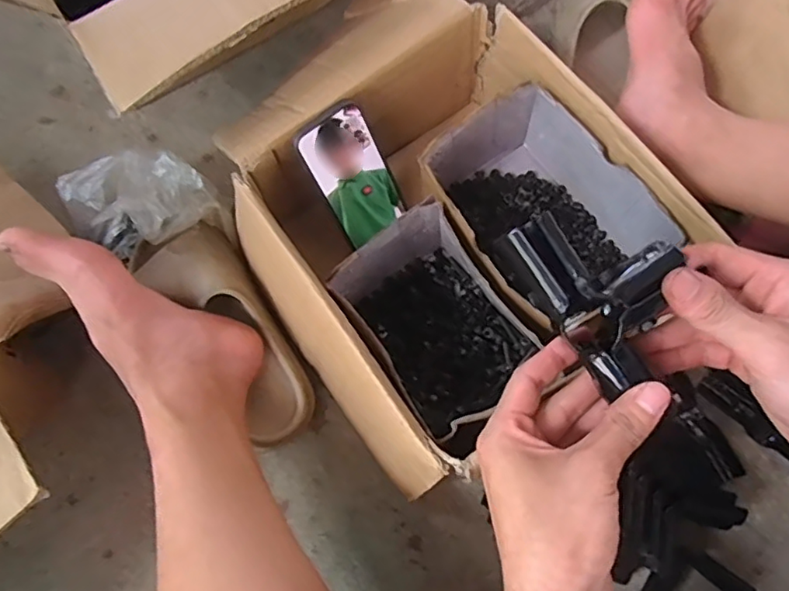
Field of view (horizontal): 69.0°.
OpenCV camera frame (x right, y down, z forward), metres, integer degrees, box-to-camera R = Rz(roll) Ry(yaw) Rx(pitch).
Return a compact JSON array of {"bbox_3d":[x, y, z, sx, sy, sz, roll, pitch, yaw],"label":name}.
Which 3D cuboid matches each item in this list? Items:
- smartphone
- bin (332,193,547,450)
[{"bbox_3d":[-0.038,-0.111,0.542,0.069,0.134,0.006,-39,45,-8],"label":"smartphone"},{"bbox_3d":[0.035,0.027,0.518,0.119,0.094,0.176,-35,74,-9],"label":"bin"}]

